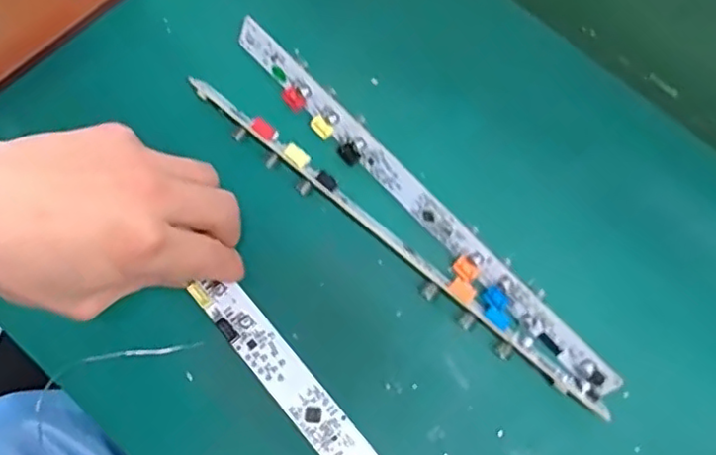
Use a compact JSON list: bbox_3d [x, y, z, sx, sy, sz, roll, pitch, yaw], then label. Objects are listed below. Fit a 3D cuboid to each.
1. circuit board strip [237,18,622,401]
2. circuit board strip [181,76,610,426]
[{"bbox_3d":[0.031,-0.014,0.358,0.020,0.016,0.284,-42,79,-9],"label":"circuit board strip"},{"bbox_3d":[0.015,0.008,0.350,0.284,0.021,0.016,39,79,9],"label":"circuit board strip"}]

